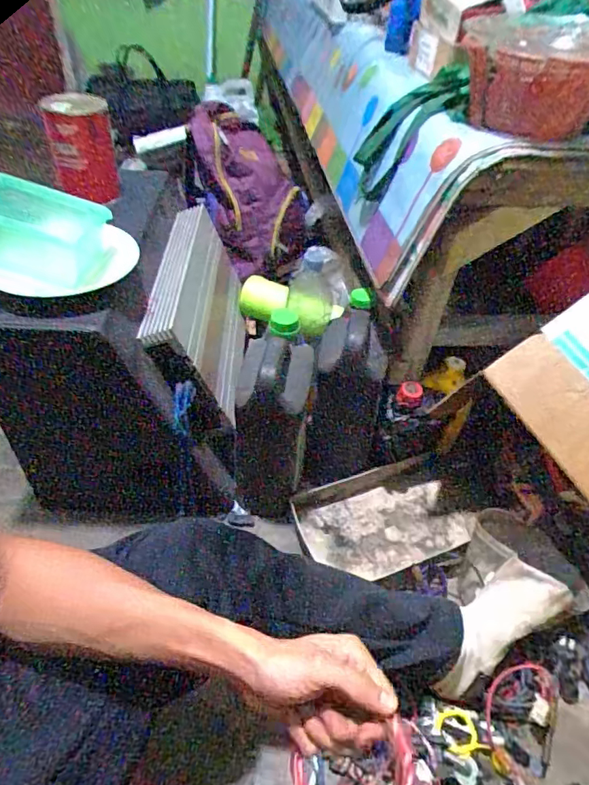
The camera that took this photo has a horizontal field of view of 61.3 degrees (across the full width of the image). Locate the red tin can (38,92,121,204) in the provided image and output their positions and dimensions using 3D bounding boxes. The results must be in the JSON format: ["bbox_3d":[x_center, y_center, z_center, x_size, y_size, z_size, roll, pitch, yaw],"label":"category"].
[{"bbox_3d":[-0.356,-0.410,0.842,0.098,0.153,0.102,-9,46,-14],"label":"red tin can"}]

